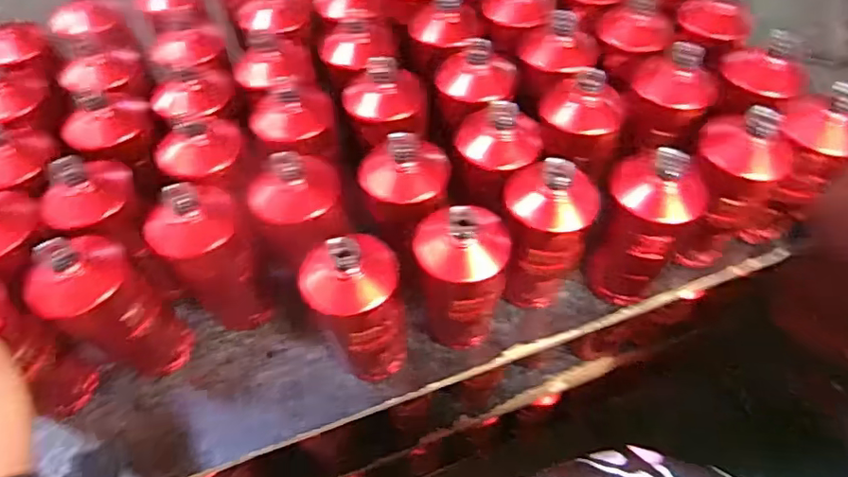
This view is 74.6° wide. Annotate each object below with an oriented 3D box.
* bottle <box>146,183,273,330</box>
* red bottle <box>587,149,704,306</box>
[{"bbox_3d":[-0.222,0.031,0.604,0.083,0.229,0.066,-27,58,-18],"label":"bottle"},{"bbox_3d":[0.230,-0.007,0.599,0.086,0.228,0.080,27,59,19],"label":"red bottle"}]

